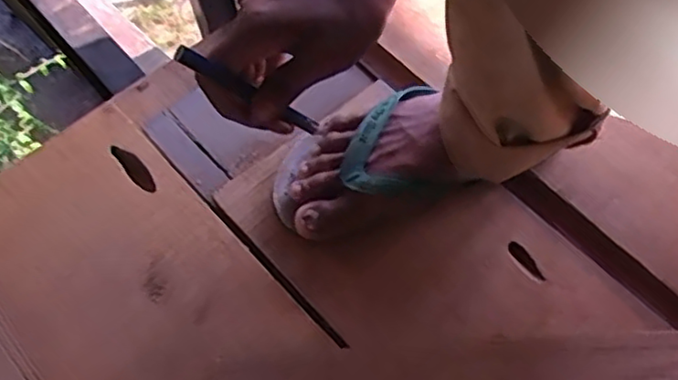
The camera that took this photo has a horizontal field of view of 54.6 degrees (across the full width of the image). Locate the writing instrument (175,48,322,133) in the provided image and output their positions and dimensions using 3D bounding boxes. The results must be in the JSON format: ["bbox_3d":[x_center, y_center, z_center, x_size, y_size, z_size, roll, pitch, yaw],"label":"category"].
[{"bbox_3d":[-0.057,-0.063,0.431,0.013,0.133,0.009,-23,61,27],"label":"writing instrument"}]

